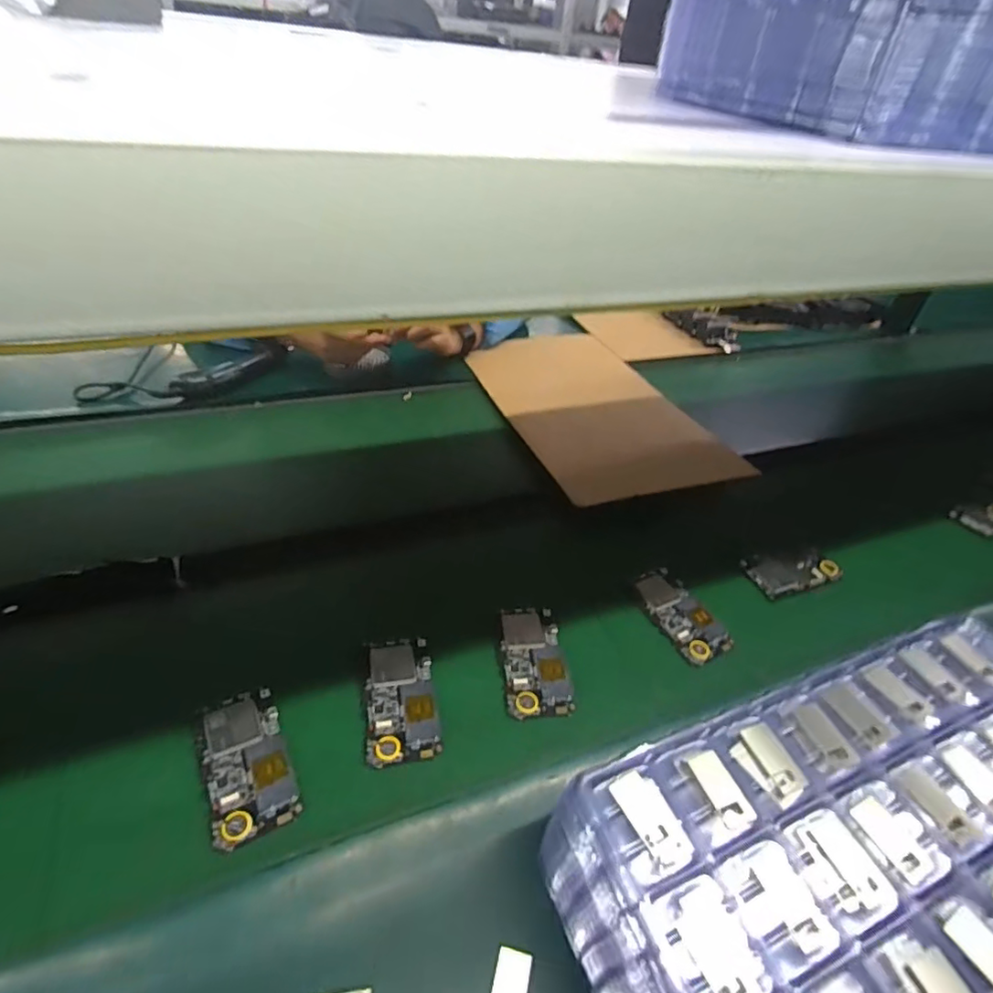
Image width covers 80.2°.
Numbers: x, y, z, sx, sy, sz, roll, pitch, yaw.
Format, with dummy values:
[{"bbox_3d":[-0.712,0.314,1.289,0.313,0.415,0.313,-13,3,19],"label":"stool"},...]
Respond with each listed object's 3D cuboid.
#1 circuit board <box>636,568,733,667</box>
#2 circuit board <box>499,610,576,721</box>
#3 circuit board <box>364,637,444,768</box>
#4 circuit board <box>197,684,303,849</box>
[{"bbox_3d":[0.204,0.130,0.656,0.069,0.007,0.118,-16,47,-25],"label":"circuit board"},{"bbox_3d":[0.039,0.162,0.592,0.063,0.008,0.119,1,43,-8],"label":"circuit board"},{"bbox_3d":[-0.088,0.184,0.544,0.062,0.004,0.119,-3,43,-12],"label":"circuit board"},{"bbox_3d":[-0.206,0.218,0.487,0.063,0.007,0.122,-15,47,-23],"label":"circuit board"}]

